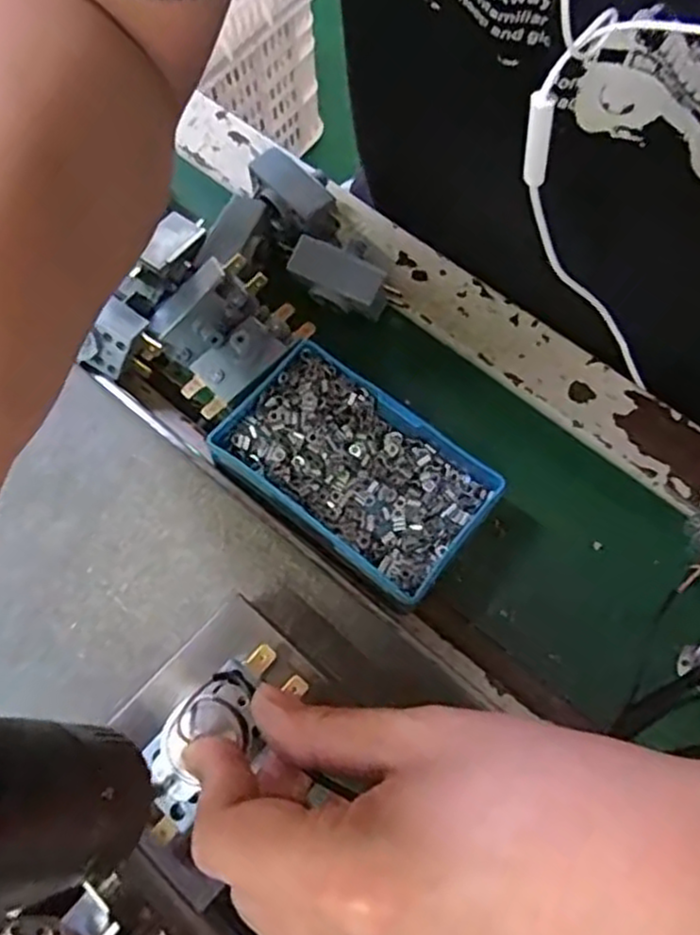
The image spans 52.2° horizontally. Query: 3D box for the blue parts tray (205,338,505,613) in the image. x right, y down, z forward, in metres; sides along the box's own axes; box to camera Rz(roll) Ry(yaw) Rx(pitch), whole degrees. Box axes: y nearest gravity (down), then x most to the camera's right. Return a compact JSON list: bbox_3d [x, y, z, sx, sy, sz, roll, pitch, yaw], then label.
[{"bbox_3d":[0.002,0.002,0.320,0.114,0.023,0.073,36,75,13],"label":"blue parts tray"}]

